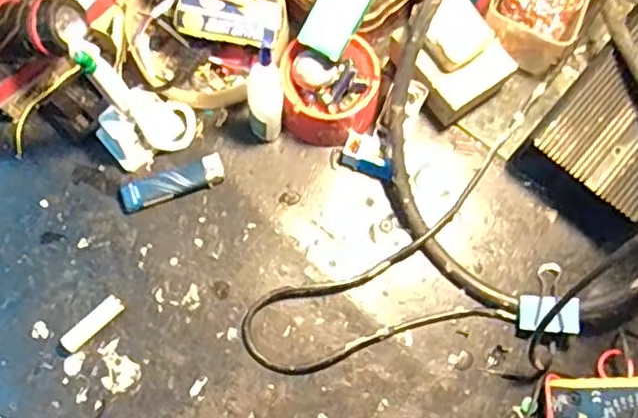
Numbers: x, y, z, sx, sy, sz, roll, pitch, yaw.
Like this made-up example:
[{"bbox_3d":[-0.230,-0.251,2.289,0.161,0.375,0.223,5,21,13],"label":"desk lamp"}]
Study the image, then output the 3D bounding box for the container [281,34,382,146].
[{"bbox_3d":[0.009,-0.093,0.499,0.075,0.053,0.073,0,76,-1],"label":"container"}]

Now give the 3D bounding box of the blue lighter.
[{"bbox_3d":[-0.119,-0.021,0.495,0.085,0.014,0.026,-20,77,-5],"label":"blue lighter"}]

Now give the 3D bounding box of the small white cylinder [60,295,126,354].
[{"bbox_3d":[-0.170,0.087,0.466,0.050,0.012,0.015,-44,81,-10],"label":"small white cylinder"}]

